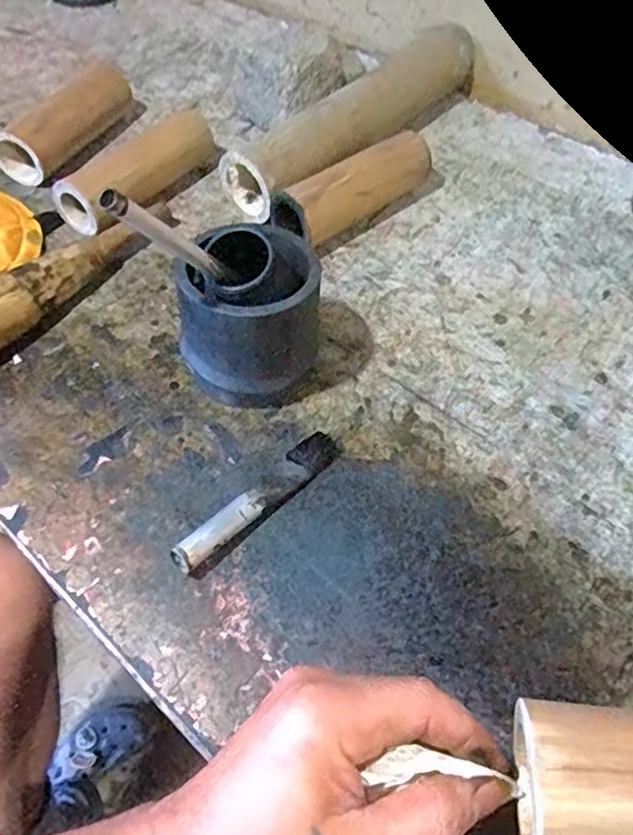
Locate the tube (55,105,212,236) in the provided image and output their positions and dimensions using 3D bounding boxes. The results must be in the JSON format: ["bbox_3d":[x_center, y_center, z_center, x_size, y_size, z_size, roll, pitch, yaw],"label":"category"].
[{"bbox_3d":[-0.179,-0.251,0.624,0.051,0.062,0.183,31,58,18],"label":"tube"}]

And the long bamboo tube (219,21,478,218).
[{"bbox_3d":[0.055,-0.341,0.687,0.067,0.071,0.380,34,57,21],"label":"long bamboo tube"}]

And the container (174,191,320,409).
[{"bbox_3d":[-0.051,-0.079,0.459,0.101,0.123,0.095,-7,53,-9],"label":"container"}]

